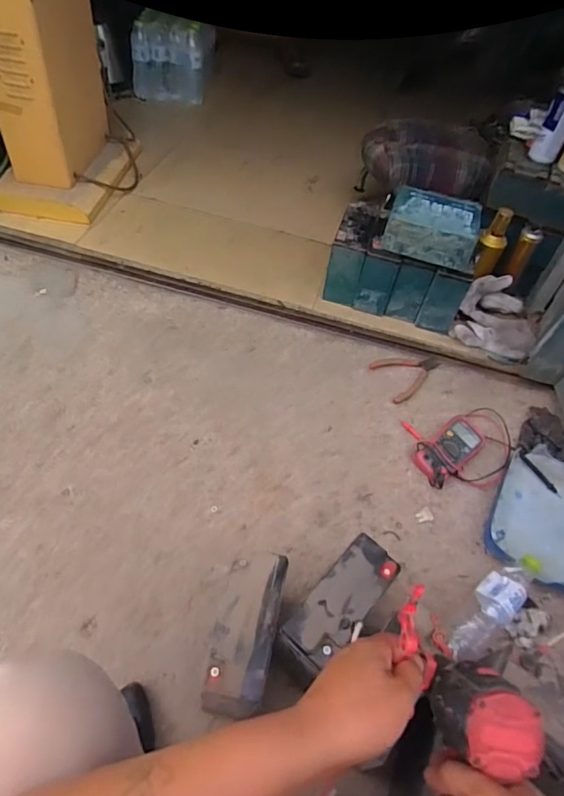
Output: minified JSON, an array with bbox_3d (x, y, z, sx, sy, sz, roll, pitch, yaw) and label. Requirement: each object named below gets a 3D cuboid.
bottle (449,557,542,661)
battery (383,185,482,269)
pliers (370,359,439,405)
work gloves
[{"bbox_3d":[0.331,0.329,0.776,0.211,0.071,0.066,-31,60,-30],"label":"bottle"},{"bbox_3d":[0.313,-0.362,1.026,0.180,0.066,0.152,17,49,7],"label":"battery"},{"bbox_3d":[0.272,-0.055,1.049,0.141,0.014,0.109,-17,54,-22],"label":"pliers"},{"bbox_3d":[0.492,-0.179,1.127,0.182,0.077,0.197,26,59,11],"label":"work gloves"}]

